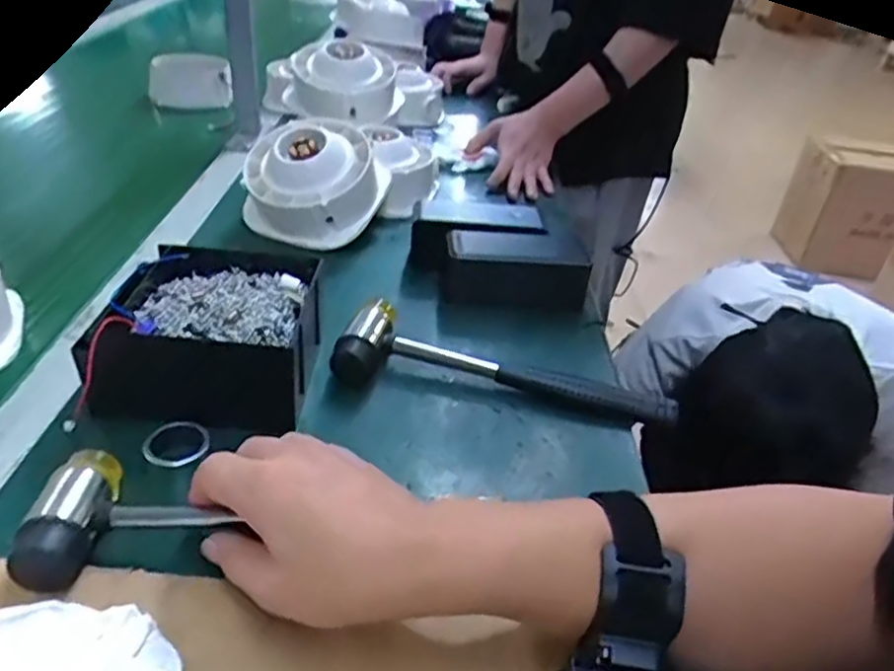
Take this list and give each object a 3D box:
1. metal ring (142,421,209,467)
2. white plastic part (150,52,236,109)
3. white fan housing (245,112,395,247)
[{"bbox_3d":[-0.168,0.067,0.420,0.038,0.005,0.033,-6,46,-22],"label":"metal ring"},{"bbox_3d":[-0.389,-0.386,1.027,0.136,0.079,0.011,2,4,9],"label":"white plastic part"},{"bbox_3d":[-0.139,-0.161,0.706,0.135,0.091,0.122,22,36,20],"label":"white fan housing"}]

